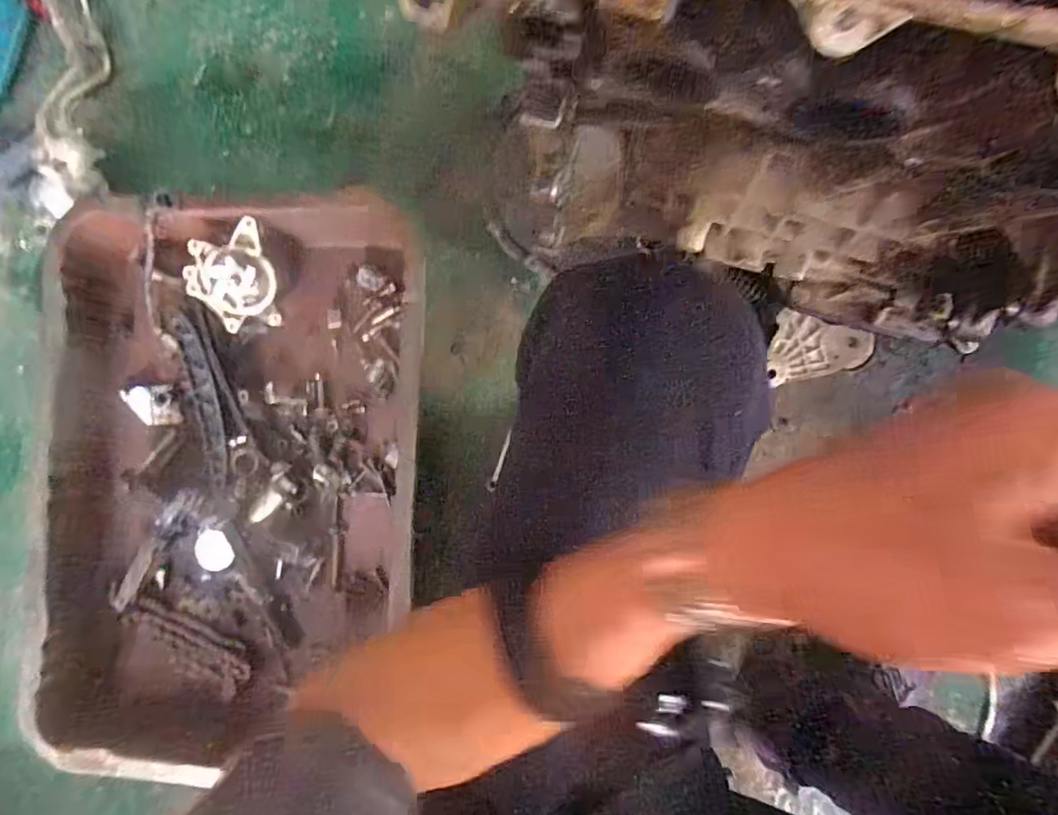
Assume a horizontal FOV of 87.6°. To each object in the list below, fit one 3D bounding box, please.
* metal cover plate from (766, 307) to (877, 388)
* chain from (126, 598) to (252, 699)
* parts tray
[{"bbox_3d":[0.324,-0.056,0.616,0.106,0.015,0.084,16,88,5],"label":"metal cover plate"},{"bbox_3d":[-0.415,0.290,0.674,0.157,0.016,0.060,41,91,-8],"label":"chain"},{"bbox_3d":[-0.342,0.087,0.649,0.408,0.094,0.666,-1,87,4],"label":"parts tray"}]

